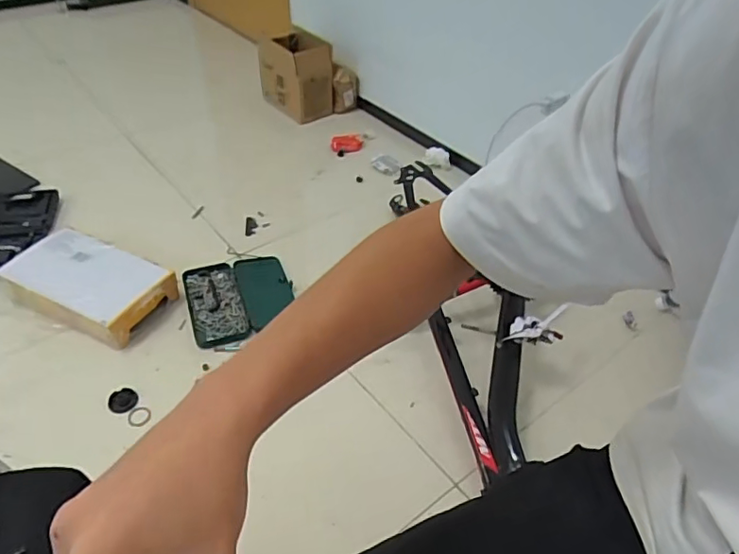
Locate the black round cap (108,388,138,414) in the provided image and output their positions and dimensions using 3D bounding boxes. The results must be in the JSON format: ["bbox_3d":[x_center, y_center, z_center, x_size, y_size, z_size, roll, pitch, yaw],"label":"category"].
[{"bbox_3d":[-0.495,0.246,1.105,0.054,0.010,0.052,-21,49,-26],"label":"black round cap"}]

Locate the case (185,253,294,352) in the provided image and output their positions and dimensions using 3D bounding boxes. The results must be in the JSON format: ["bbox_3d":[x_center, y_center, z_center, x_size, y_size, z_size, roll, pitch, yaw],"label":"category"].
[{"bbox_3d":[-0.311,0.056,1.340,0.251,0.048,0.252,-14,46,-20],"label":"case"}]

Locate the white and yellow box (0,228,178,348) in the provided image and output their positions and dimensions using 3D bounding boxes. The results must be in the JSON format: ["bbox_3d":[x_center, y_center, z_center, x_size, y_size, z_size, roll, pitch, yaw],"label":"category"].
[{"bbox_3d":[-0.635,0.005,1.260,0.330,0.095,0.208,19,44,13],"label":"white and yellow box"}]

